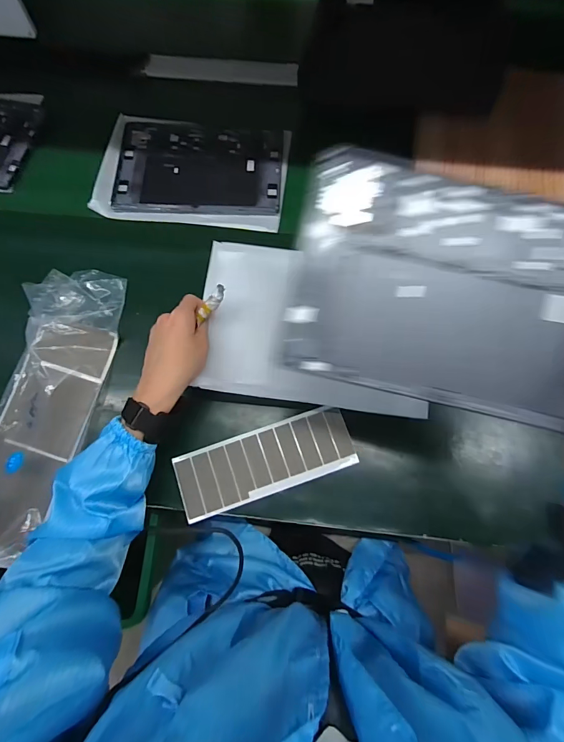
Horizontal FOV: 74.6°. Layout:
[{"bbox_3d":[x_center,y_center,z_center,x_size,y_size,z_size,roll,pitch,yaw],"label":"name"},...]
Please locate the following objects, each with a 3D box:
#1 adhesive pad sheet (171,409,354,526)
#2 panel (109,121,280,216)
[{"bbox_3d":[-0.019,0.111,0.460,0.215,0.007,0.081,-18,77,-5],"label":"adhesive pad sheet"},{"bbox_3d":[-0.127,-0.318,0.578,0.250,0.012,0.167,2,73,1],"label":"panel"}]

